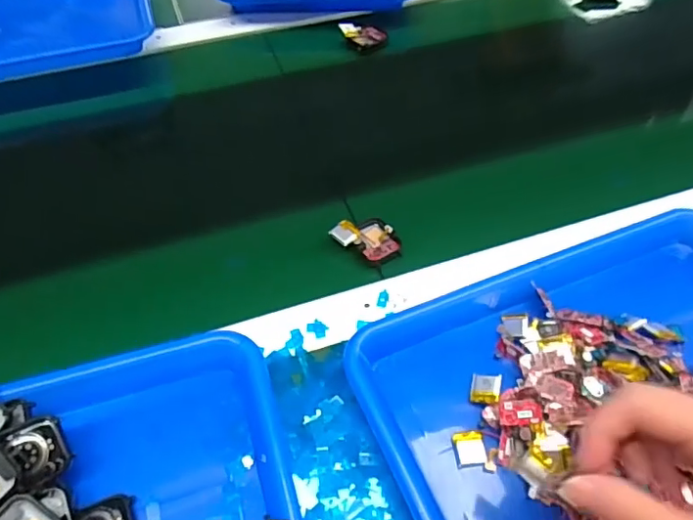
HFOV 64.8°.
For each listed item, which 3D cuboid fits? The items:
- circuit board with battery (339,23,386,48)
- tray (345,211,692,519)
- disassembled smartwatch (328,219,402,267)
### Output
[{"bbox_3d":[0.020,-0.263,0.645,0.053,0.020,0.030,-2,54,-1],"label":"circuit board with battery"},{"bbox_3d":[0.189,0.108,0.374,0.331,0.055,0.266,-21,56,-14],"label":"tray"},{"bbox_3d":[0.019,-0.020,0.460,0.053,0.014,0.042,28,59,20],"label":"disassembled smartwatch"}]

